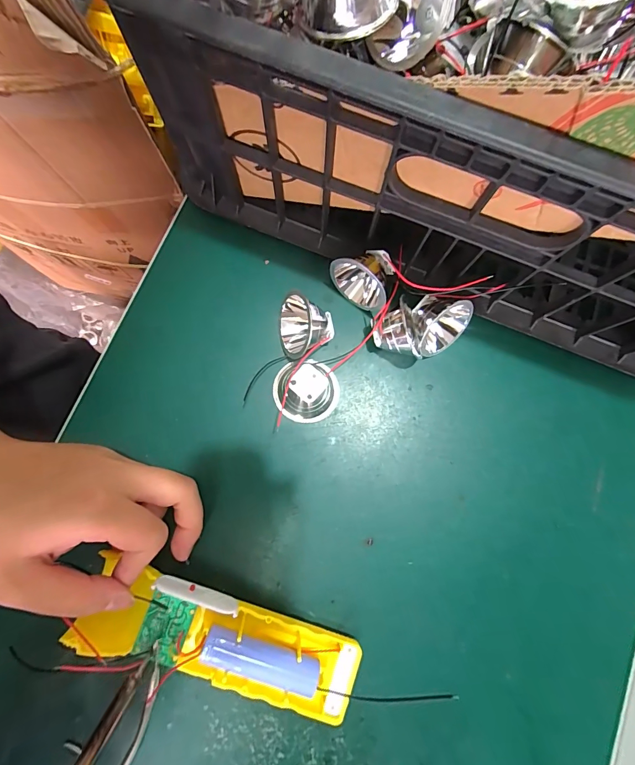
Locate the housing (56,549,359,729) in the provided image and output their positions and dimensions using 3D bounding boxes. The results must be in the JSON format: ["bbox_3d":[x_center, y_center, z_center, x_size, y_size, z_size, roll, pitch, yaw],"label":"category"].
[{"bbox_3d":[-0.054,0.150,0.209,0.159,0.023,0.047,19,80,-5],"label":"housing"}]

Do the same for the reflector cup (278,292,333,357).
[{"bbox_3d":[-0.008,-0.037,0.250,0.036,0.031,0.039,0,80,0],"label":"reflector cup"}]

